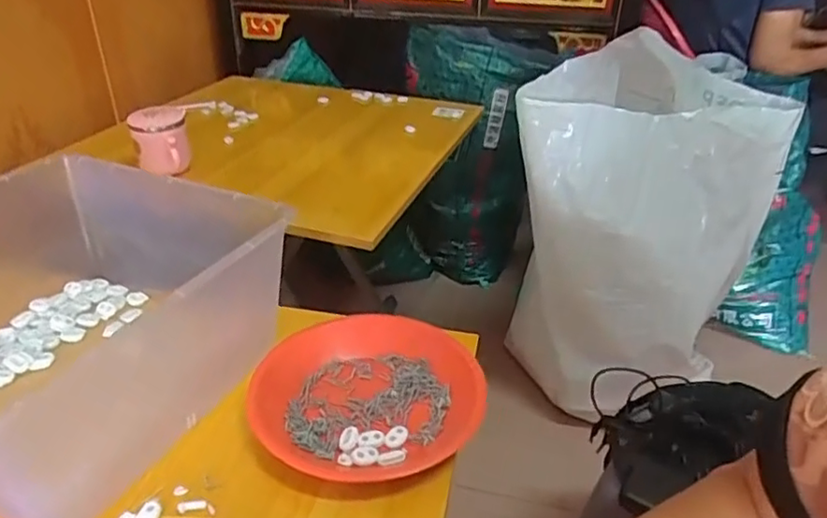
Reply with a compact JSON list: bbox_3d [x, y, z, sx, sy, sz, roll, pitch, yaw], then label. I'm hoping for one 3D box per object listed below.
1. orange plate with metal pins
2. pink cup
[{"bbox_3d":[-0.040,0.112,0.538,0.188,0.034,0.170,-1,32,-6],"label":"orange plate with metal pins"},{"bbox_3d":[-0.373,-0.175,0.913,0.078,0.084,0.070,-11,35,-21],"label":"pink cup"}]

